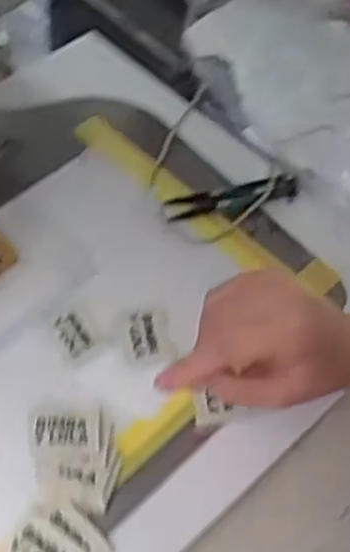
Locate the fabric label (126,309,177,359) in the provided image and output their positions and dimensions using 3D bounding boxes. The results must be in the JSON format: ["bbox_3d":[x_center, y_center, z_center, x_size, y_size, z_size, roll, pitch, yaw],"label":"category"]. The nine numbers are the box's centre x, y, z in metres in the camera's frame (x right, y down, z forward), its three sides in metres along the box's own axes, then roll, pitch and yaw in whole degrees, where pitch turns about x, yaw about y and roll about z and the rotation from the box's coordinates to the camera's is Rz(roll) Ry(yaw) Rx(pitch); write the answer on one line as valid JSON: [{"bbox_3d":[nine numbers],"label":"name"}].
[{"bbox_3d":[-0.017,0.040,0.525,0.032,0.004,0.038,-4,60,-5],"label":"fabric label"}]

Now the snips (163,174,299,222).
[{"bbox_3d":[0.044,-0.061,0.591,0.101,0.014,0.028,-13,57,-12],"label":"snips"}]

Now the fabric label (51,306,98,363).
[{"bbox_3d":[-0.070,0.039,0.524,0.027,0.005,0.037,-28,68,-24],"label":"fabric label"}]

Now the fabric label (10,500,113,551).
[{"bbox_3d":[-0.067,0.156,0.441,0.048,0.006,0.045,40,62,22],"label":"fabric label"}]

